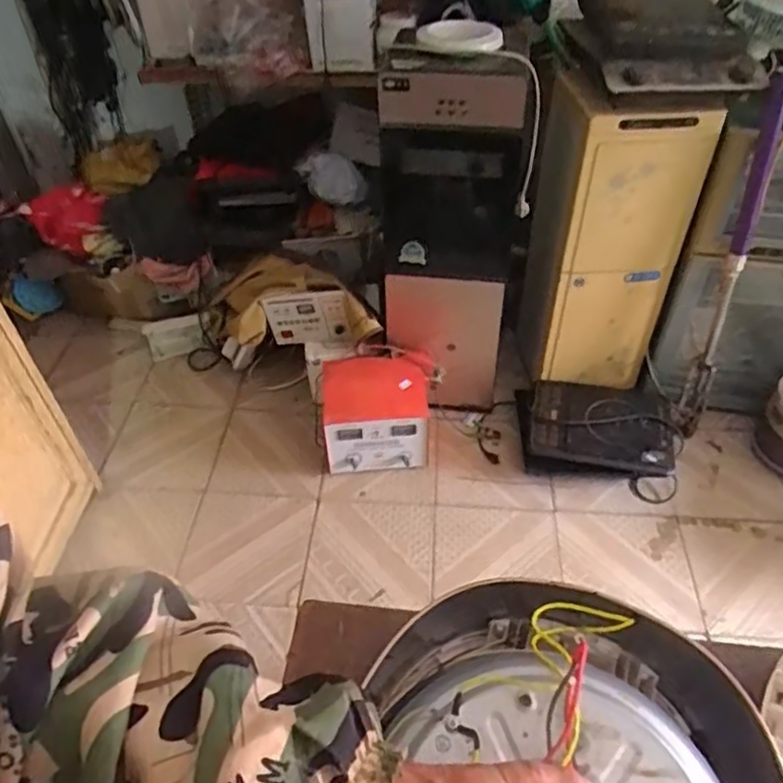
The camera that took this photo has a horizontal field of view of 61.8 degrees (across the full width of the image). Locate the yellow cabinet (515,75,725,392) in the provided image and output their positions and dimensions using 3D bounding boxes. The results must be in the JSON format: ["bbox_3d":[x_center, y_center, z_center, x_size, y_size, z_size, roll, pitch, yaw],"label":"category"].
[{"bbox_3d":[0.542,-0.468,1.699,0.293,0.724,0.528,1,46,3],"label":"yellow cabinet"}]

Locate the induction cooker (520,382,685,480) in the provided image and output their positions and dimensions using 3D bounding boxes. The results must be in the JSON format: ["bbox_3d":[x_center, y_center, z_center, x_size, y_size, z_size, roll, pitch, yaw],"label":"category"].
[{"bbox_3d":[0.524,0.096,1.685,0.381,0.110,0.254,3,46,4],"label":"induction cooker"}]

